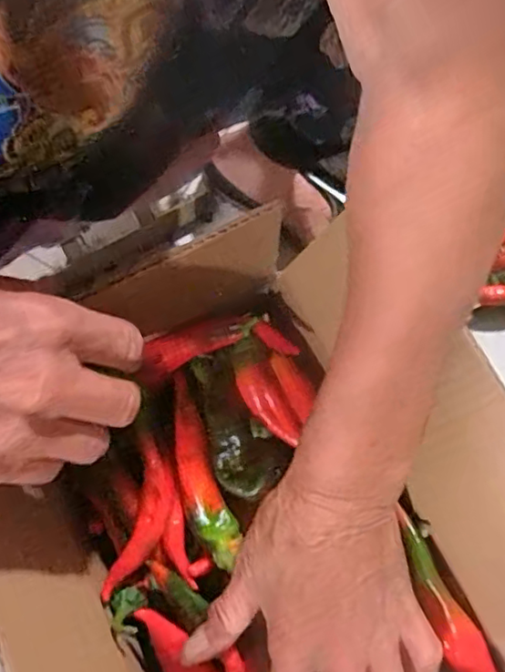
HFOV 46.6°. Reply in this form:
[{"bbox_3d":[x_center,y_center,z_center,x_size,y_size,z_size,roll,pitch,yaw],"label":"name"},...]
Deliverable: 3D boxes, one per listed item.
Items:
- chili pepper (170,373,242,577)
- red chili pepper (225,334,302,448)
[{"bbox_3d":[-0.034,0.076,0.342,0.024,0.019,0.113,-19,74,-8],"label":"chili pepper"},{"bbox_3d":[0.005,0.034,0.357,0.024,0.024,0.070,-21,75,-9],"label":"red chili pepper"}]

